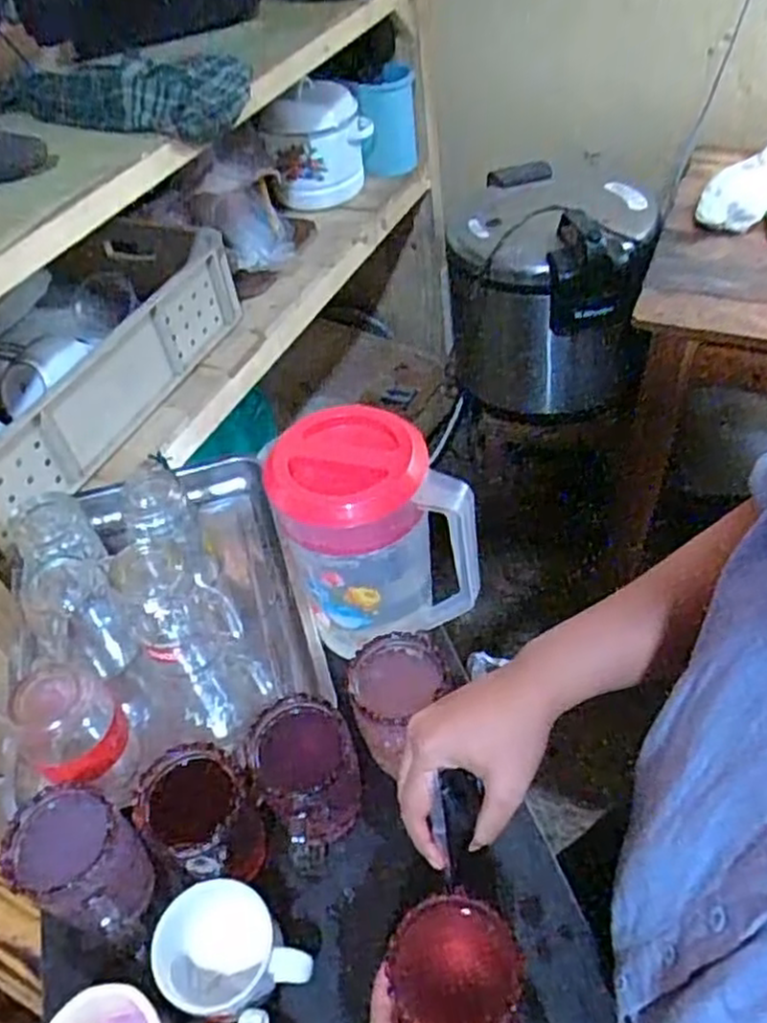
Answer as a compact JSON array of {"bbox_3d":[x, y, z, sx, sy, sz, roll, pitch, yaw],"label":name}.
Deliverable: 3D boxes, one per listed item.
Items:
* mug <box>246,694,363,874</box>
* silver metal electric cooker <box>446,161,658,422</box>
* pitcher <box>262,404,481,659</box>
[{"bbox_3d":[-0.056,0.204,0.570,0.075,0.107,0.083,-29,51,-19],"label":"mug"},{"bbox_3d":[0.316,-0.419,1.420,0.328,0.360,0.374,8,49,13],"label":"silver metal electric cooker"},{"bbox_3d":[-0.009,0.022,0.643,0.148,0.194,0.116,-13,48,-6],"label":"pitcher"}]

